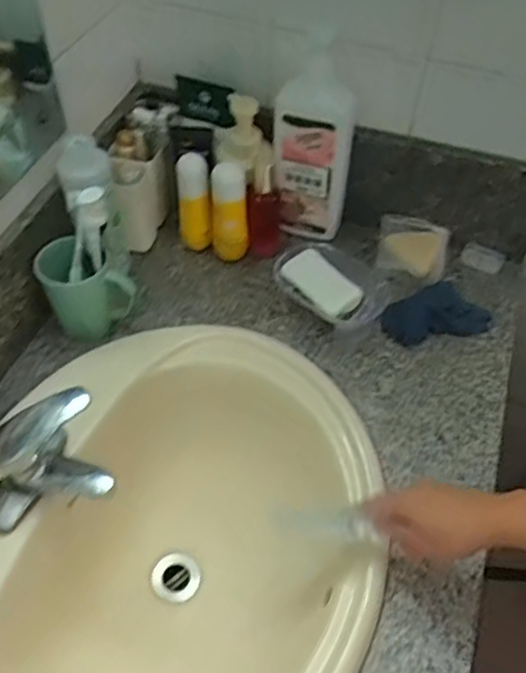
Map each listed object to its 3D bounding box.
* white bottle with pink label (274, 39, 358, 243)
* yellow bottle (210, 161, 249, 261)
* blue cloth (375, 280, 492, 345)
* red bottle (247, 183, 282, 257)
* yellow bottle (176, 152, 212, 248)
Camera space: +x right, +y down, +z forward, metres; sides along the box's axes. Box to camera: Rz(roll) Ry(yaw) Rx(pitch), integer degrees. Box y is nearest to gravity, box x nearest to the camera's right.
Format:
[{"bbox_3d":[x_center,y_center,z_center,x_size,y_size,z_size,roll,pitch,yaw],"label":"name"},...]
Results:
[{"bbox_3d":[0.067,-0.250,0.869,0.111,0.244,0.055,11,49,3],"label":"white bottle with pink label"},{"bbox_3d":[-0.045,-0.165,0.859,0.049,0.134,0.036,-3,52,-3],"label":"yellow bottle"},{"bbox_3d":[0.224,-0.026,0.844,0.127,0.019,0.094,-20,54,-22],"label":"blue cloth"},{"bbox_3d":[0.002,-0.160,0.889,0.047,0.112,0.033,-6,52,-5],"label":"red bottle"},{"bbox_3d":[-0.093,-0.178,0.875,0.045,0.140,0.034,-3,52,-3],"label":"yellow bottle"}]

